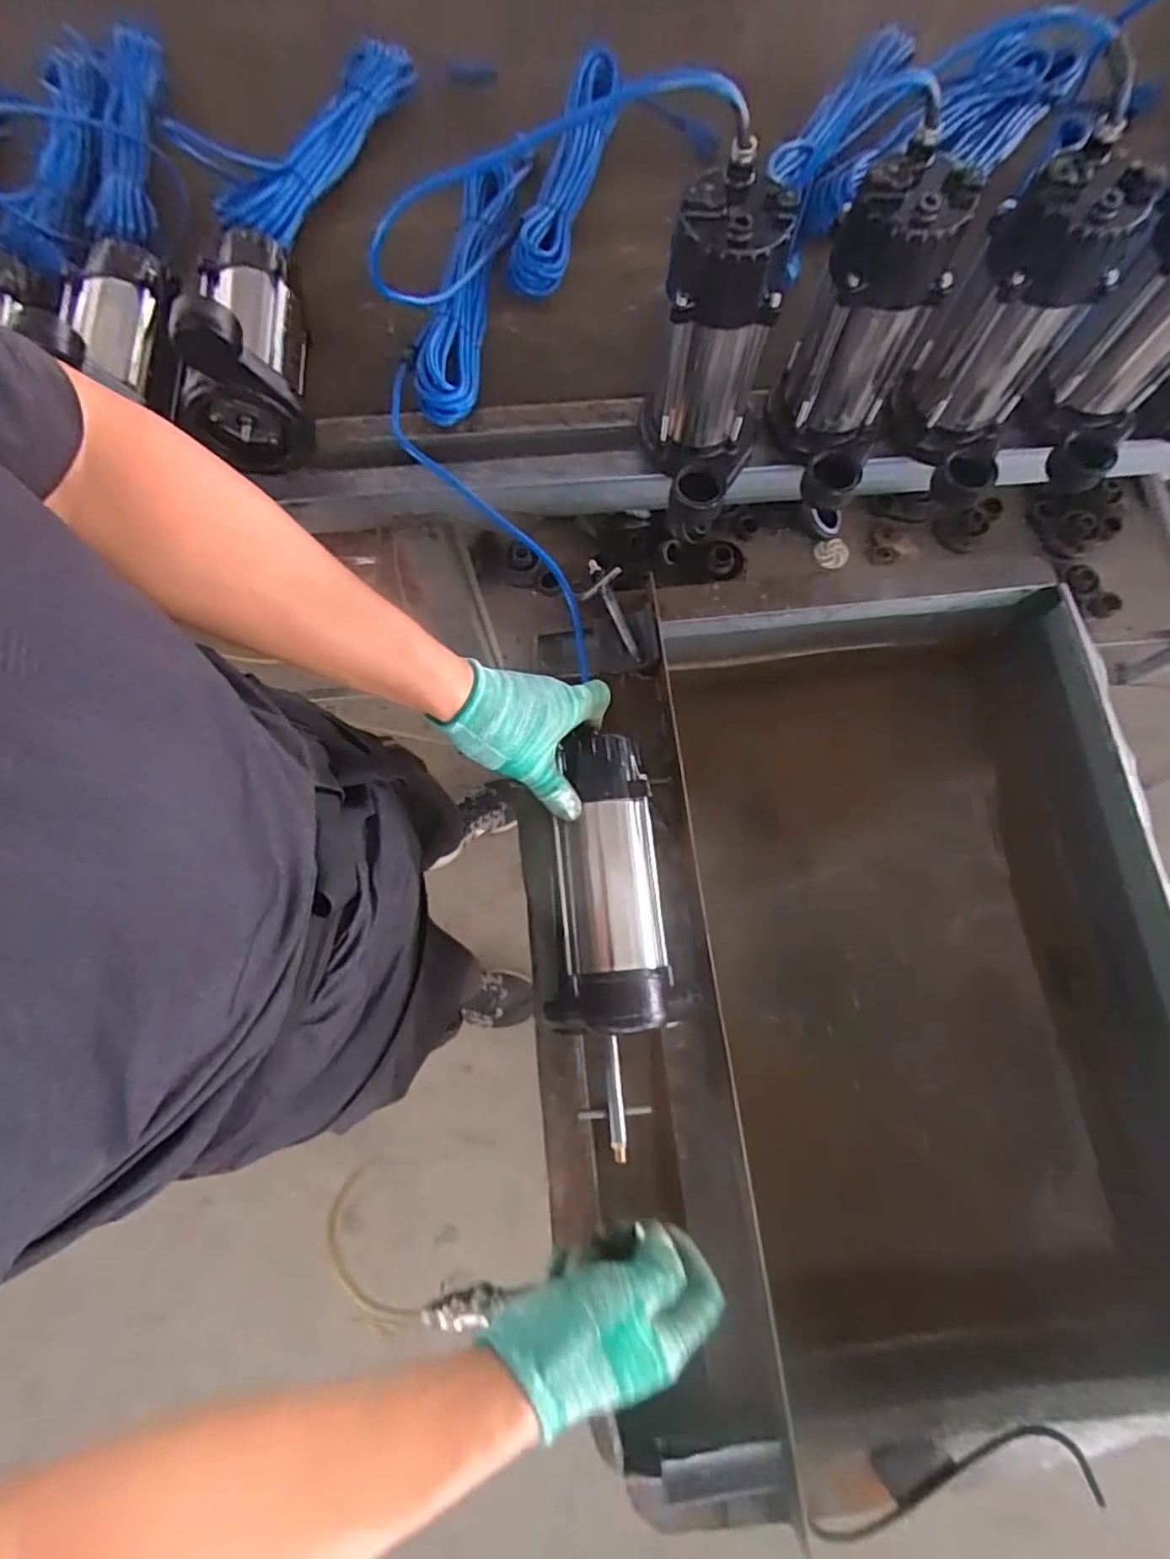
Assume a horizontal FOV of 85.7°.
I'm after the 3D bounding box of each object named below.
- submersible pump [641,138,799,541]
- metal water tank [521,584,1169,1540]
[{"bbox_3d":[0.119,-0.367,0.576,0.097,0.244,0.142,-12,75,-3],"label":"submersible pump"},{"bbox_3d":[0.248,0.191,0.672,0.606,0.261,0.738,-10,75,-2],"label":"metal water tank"}]

